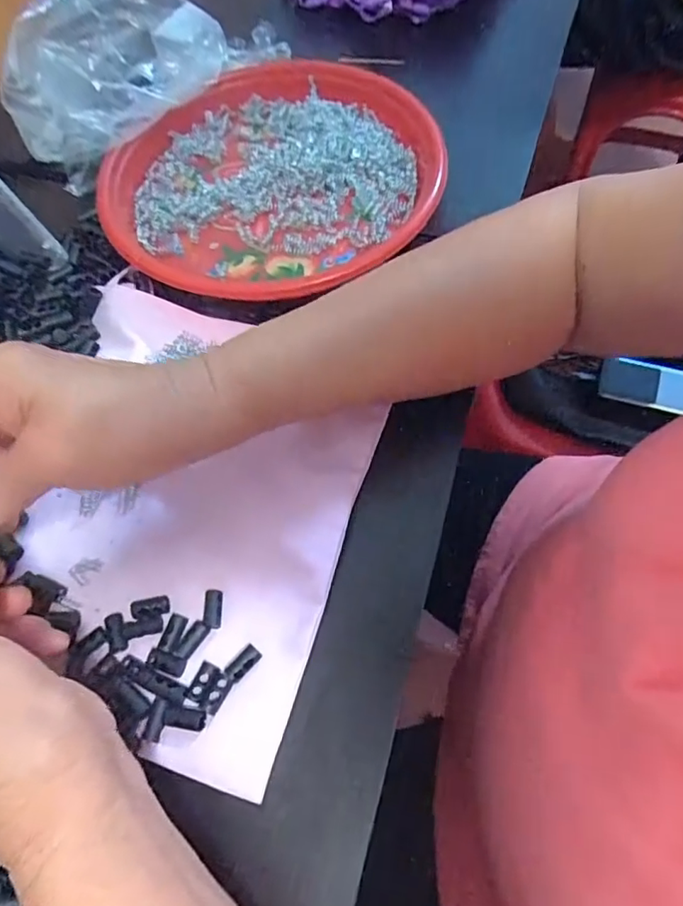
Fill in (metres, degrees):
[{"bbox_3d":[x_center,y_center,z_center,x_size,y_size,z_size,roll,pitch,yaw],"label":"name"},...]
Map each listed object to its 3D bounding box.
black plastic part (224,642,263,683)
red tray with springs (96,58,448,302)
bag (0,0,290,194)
[{"bbox_3d":[-0.048,0.102,0.274,0.018,0.004,0.010,-43,68,-14],"label":"black plastic part"},{"bbox_3d":[-0.051,-0.199,0.401,0.224,0.026,0.232,36,73,20],"label":"red tray with springs"},{"bbox_3d":[-0.160,-0.305,0.426,0.202,0.080,0.097,-42,68,-14],"label":"bag"}]

